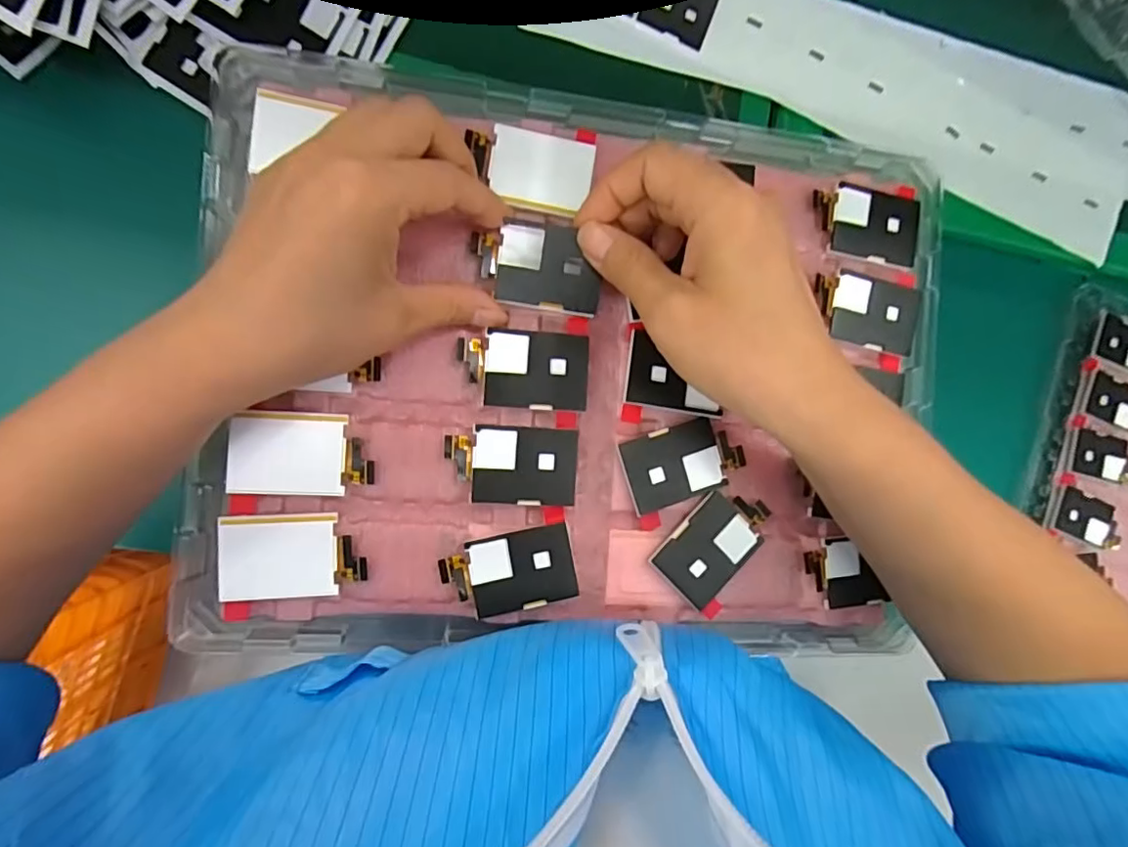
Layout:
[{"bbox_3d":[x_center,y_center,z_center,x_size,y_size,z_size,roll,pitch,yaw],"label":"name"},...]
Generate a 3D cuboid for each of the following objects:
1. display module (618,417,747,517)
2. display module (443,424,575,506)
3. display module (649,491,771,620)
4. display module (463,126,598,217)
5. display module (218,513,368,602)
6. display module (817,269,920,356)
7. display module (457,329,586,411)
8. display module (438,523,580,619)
[{"bbox_3d":[0.056,0.018,0.264,0.057,0.006,0.034,-17,92,-10],"label":"display module"},{"bbox_3d":[-0.023,0.019,0.253,0.057,0.008,0.034,3,89,-10],"label":"display module"},{"bbox_3d":[0.074,0.059,0.268,0.041,0.007,0.056,45,82,-7],"label":"display module"},{"bbox_3d":[-0.014,-0.115,0.256,0.054,0.006,0.035,5,88,-10],"label":"display module"},{"bbox_3d":[-0.114,0.056,0.239,0.057,0.004,0.034,-1,87,-8],"label":"display module"},{"bbox_3d":[0.151,-0.056,0.282,0.055,0.006,0.035,10,87,-10],"label":"display module"},{"bbox_3d":[-0.018,-0.024,0.254,0.057,0.006,0.034,3,89,-10],"label":"display module"},{"bbox_3d":[-0.024,0.066,0.251,0.057,0.004,0.034,-10,89,-7],"label":"display module"}]

